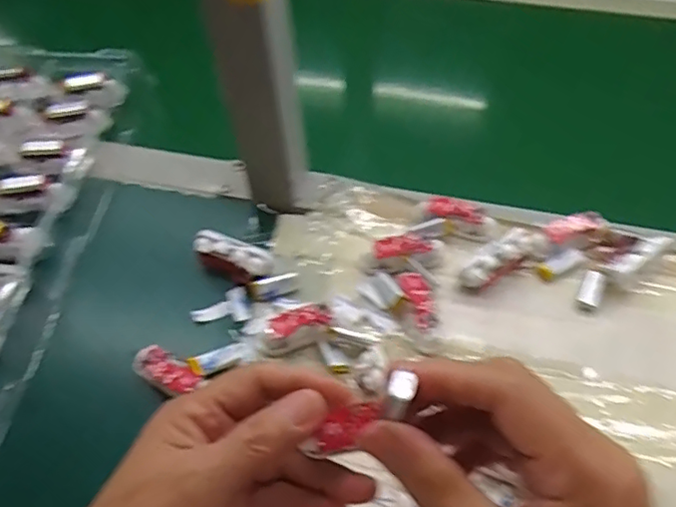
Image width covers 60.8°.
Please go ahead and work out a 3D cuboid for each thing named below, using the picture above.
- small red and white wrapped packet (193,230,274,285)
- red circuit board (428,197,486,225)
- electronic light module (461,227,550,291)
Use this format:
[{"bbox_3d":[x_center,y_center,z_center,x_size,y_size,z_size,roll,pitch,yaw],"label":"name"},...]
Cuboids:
[{"bbox_3d":[-0.079,0.004,0.432,0.061,0.017,0.028,20,57,16],"label":"small red and white wrapped packet"},{"bbox_3d":[0.091,-0.033,0.442,0.043,0.007,0.015,14,56,12],"label":"red circuit board"},{"bbox_3d":[0.121,0.005,0.422,0.070,0.022,0.025,-28,58,-17],"label":"electronic light module"}]

